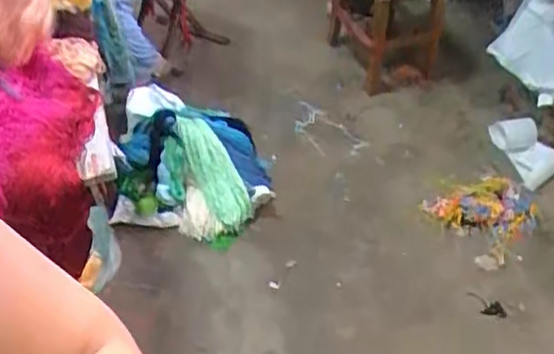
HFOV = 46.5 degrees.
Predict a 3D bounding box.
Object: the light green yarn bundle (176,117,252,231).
[{"bbox_3d":[-0.175,-0.022,1.824,0.118,0.062,0.354,-23,77,-21],"label":"light green yarn bundle"}]

